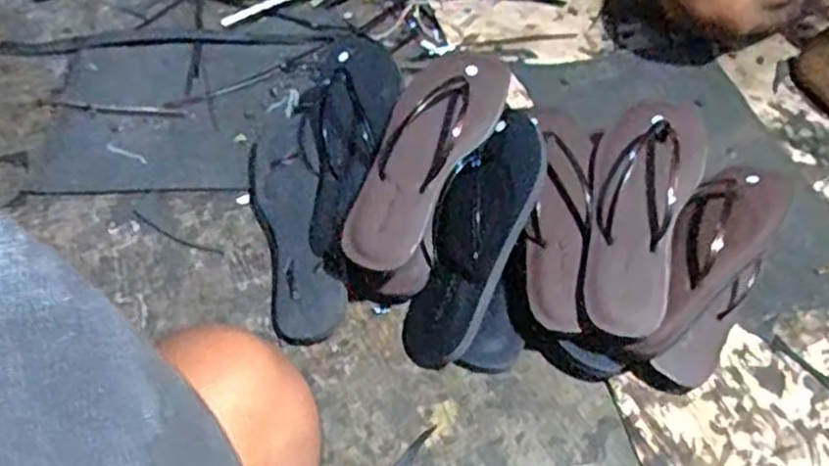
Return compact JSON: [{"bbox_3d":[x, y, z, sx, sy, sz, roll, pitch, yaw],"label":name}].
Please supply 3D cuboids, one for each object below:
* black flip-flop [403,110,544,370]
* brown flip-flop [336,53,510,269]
[{"bbox_3d":[0.057,0.001,0.661,0.080,0.037,0.259,20,80,14],"label":"black flip-flop"},{"bbox_3d":[0.011,-0.084,0.669,0.083,0.045,0.259,23,70,16],"label":"brown flip-flop"}]

